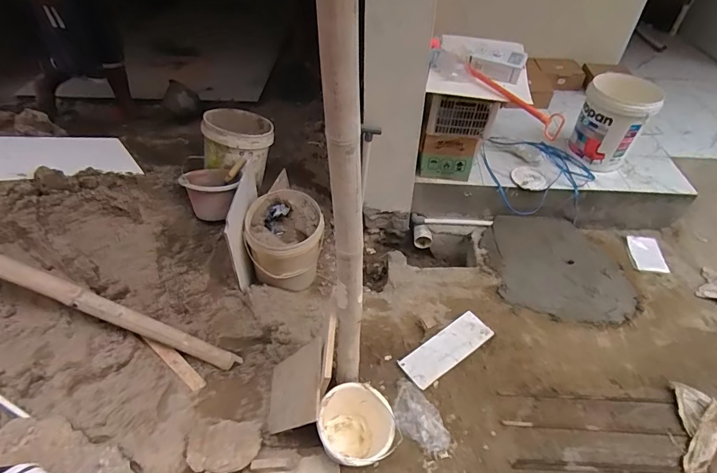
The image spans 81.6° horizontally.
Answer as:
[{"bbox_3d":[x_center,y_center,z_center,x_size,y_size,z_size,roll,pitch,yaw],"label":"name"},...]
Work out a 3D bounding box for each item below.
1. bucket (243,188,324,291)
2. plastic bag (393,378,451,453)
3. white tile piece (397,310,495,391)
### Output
[{"bbox_3d":[-0.325,0.035,1.913,0.328,0.337,0.358,-4,44,-4],"label":"bucket"},{"bbox_3d":[0.225,0.677,1.559,0.162,0.032,0.273,-31,50,-30],"label":"plastic bag"},{"bbox_3d":[0.374,0.470,1.749,0.425,0.019,0.150,-26,47,-26],"label":"white tile piece"}]

